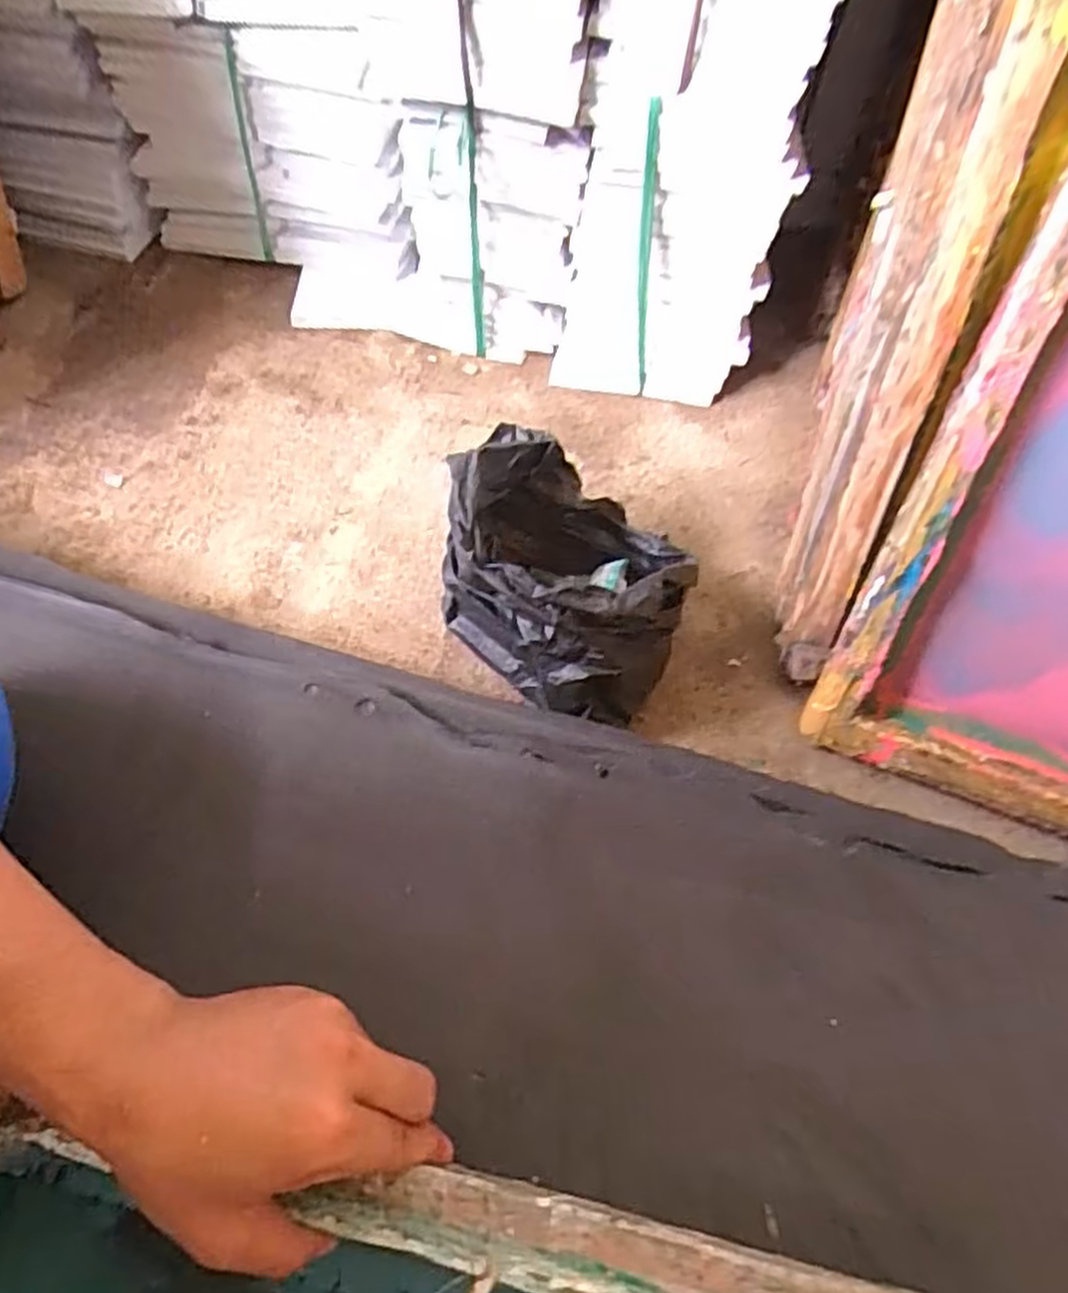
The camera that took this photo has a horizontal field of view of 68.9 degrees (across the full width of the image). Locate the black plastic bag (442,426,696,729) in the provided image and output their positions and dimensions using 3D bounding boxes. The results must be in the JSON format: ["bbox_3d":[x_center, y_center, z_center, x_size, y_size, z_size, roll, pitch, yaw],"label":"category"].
[{"bbox_3d":[0.018,-0.048,0.531,0.163,0.129,0.155,17,60,8],"label":"black plastic bag"}]

